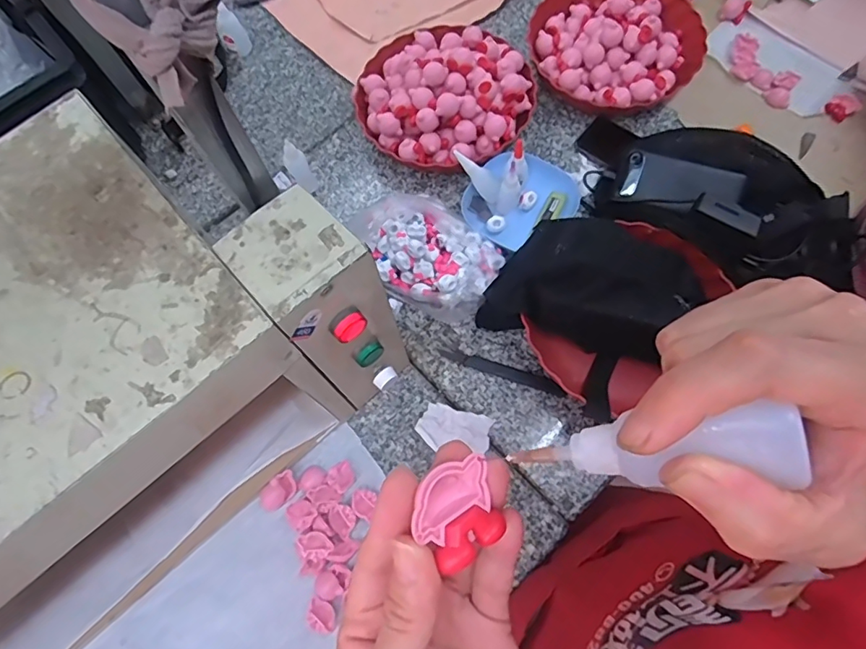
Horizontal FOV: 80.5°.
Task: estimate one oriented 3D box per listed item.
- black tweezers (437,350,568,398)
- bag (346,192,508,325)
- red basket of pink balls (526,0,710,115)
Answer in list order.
[{"bbox_3d":[0.081,0.055,0.617,0.154,0.006,0.016,18,72,9],"label":"black tweezers"},{"bbox_3d":[-0.008,-0.091,0.652,0.191,0.053,0.130,39,76,15],"label":"bag"},{"bbox_3d":[0.255,-0.409,0.737,0.228,0.070,0.234,-1,70,2],"label":"red basket of pink balls"}]

